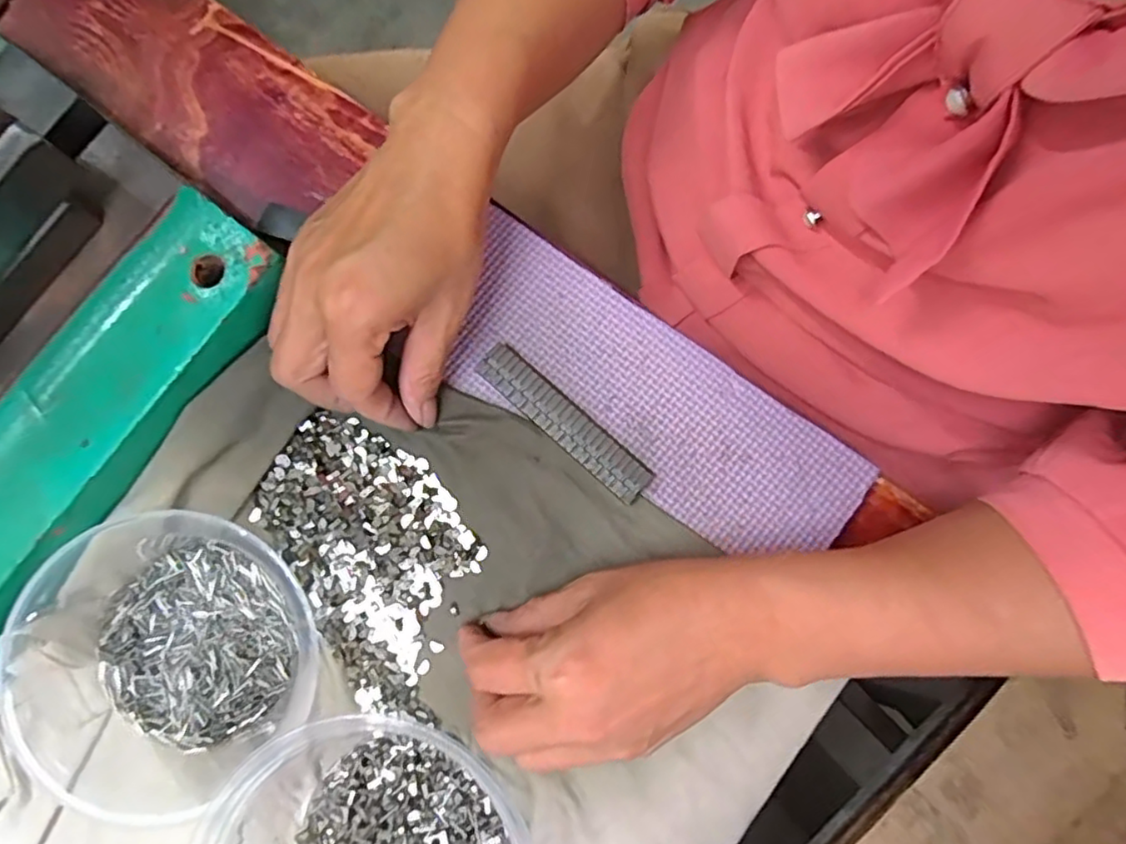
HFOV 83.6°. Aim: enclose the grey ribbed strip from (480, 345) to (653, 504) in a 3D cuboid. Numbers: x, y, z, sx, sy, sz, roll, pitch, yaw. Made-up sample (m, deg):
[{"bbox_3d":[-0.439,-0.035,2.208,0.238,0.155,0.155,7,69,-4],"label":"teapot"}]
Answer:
[{"bbox_3d":[0.000,0.000,0.299,0.097,0.009,0.020,41,86,7],"label":"grey ribbed strip"}]

